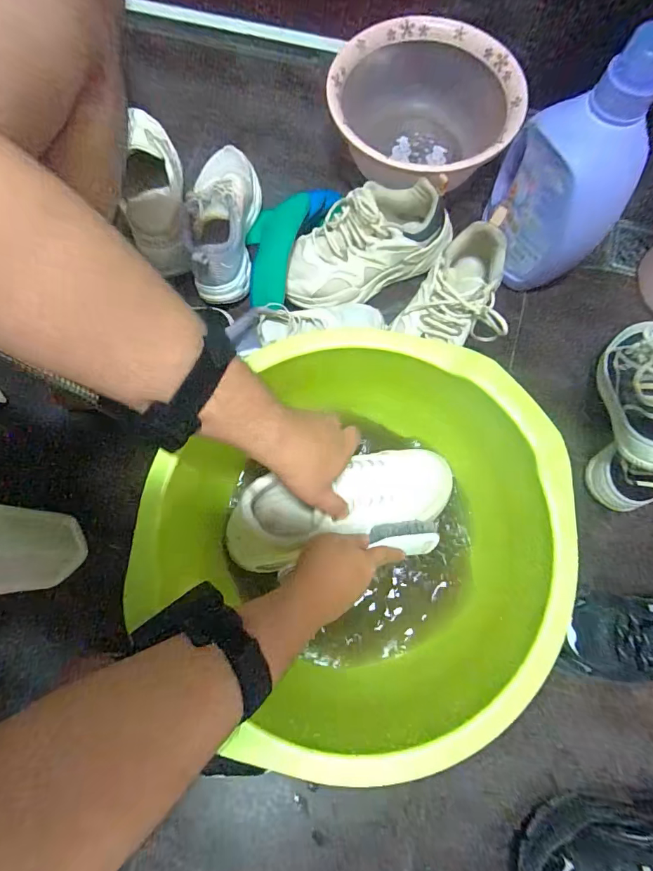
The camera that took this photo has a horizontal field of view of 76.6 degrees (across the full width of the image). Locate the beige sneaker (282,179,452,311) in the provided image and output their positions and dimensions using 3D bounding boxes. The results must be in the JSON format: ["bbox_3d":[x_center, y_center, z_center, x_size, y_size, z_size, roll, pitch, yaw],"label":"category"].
[{"bbox_3d":[0.058,-0.278,0.594,0.252,0.109,0.103,-29,78,-6],"label":"beige sneaker"}]

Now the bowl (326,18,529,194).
[{"bbox_3d":[0.153,-0.490,0.668,0.284,0.121,0.305,0,76,0],"label":"bowl"}]

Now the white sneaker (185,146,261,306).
[{"bbox_3d":[-0.153,-0.329,0.612,0.086,0.090,0.245,-2,76,0],"label":"white sneaker"}]

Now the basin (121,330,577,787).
[{"bbox_3d":[0.036,0.099,0.457,0.345,0.178,0.395,36,79,9],"label":"basin"}]

